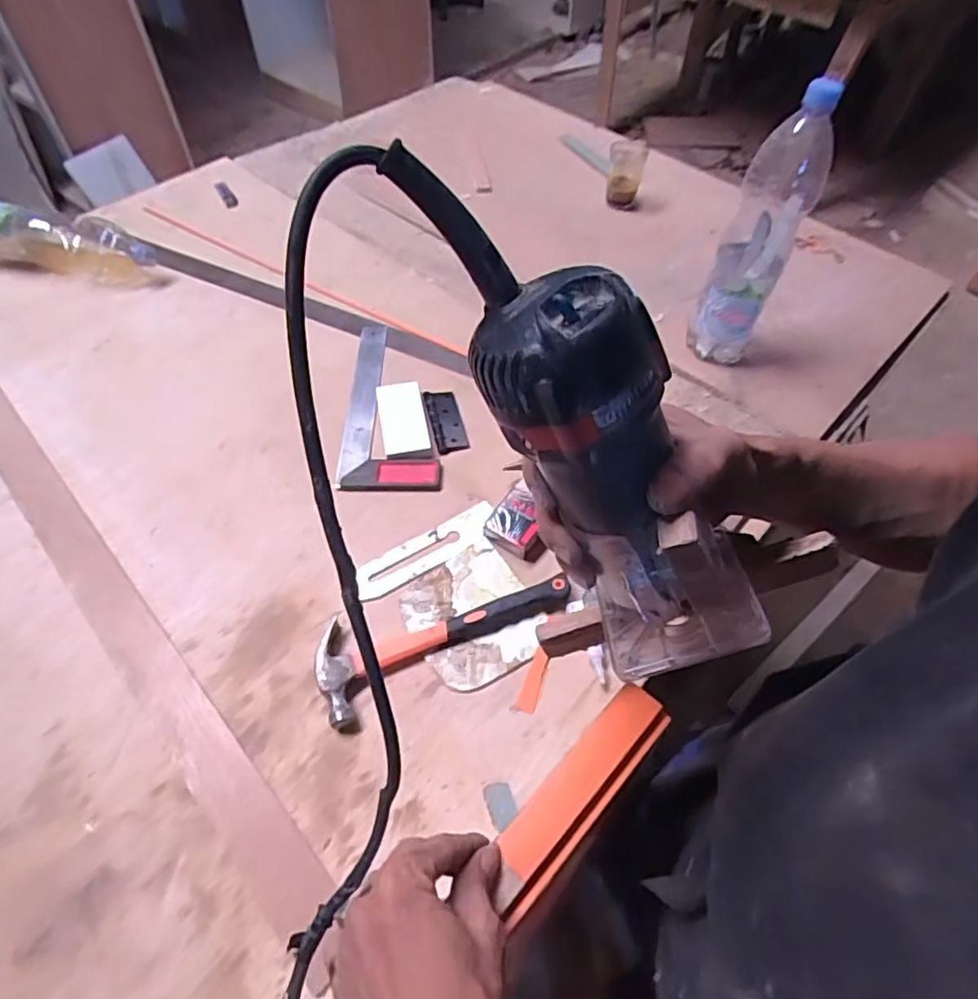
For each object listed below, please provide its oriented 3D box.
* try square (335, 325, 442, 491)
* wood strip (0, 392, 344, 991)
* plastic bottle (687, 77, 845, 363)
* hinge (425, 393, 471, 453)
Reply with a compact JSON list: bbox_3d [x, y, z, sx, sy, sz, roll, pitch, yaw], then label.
[{"bbox_3d":[-0.128,-0.133,0.815,0.124,0.016,0.302,0,54,-3],"label":"try square"},{"bbox_3d":[-0.406,0.098,0.644,0.052,0.006,0.773,-36,63,-25],"label":"wood strip"},{"bbox_3d":[0.327,-0.313,0.742,0.078,0.334,0.077,22,56,15],"label":"plastic bottle"},{"bbox_3d":[-0.056,-0.105,0.796,0.044,0.010,0.109,-9,55,-9],"label":"hinge"}]

